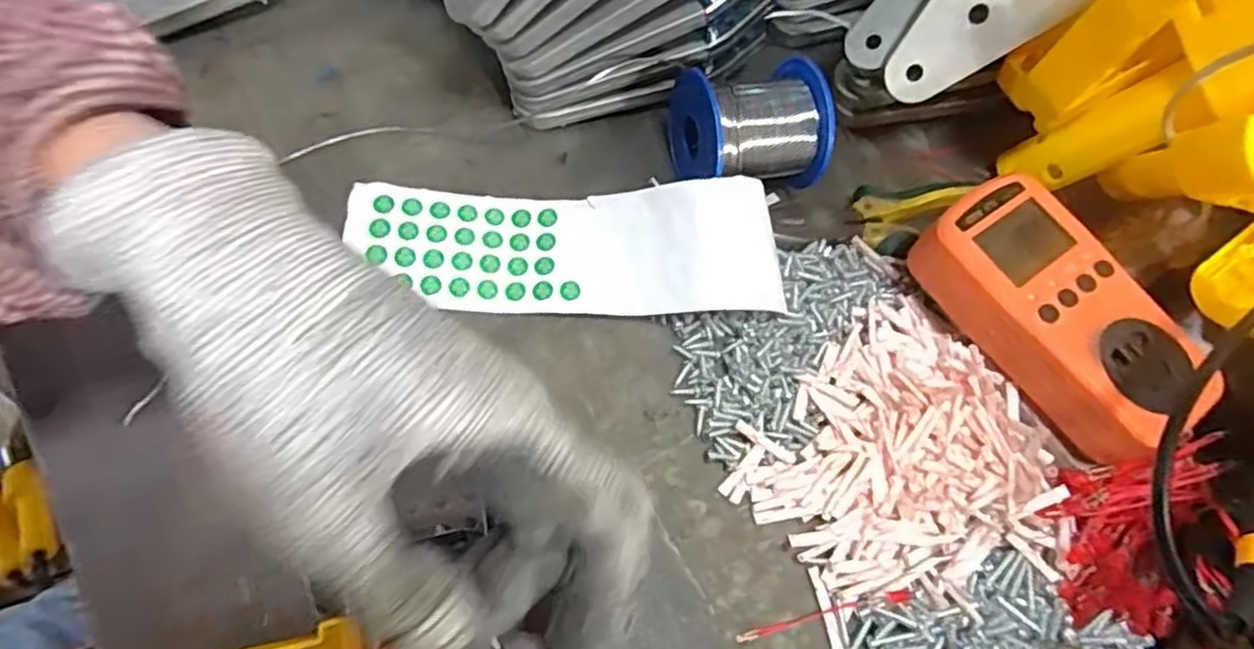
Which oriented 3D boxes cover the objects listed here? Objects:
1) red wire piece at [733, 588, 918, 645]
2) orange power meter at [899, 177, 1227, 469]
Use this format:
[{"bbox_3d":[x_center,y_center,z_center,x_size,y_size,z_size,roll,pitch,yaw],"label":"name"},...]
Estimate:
[{"bbox_3d":[0.082,0.121,0.293,0.074,0.005,0.005,-9,69,-13],"label":"red wire piece"},{"bbox_3d":[0.189,-0.004,0.317,0.068,0.041,0.127,-34,76,-20],"label":"orange power meter"}]

